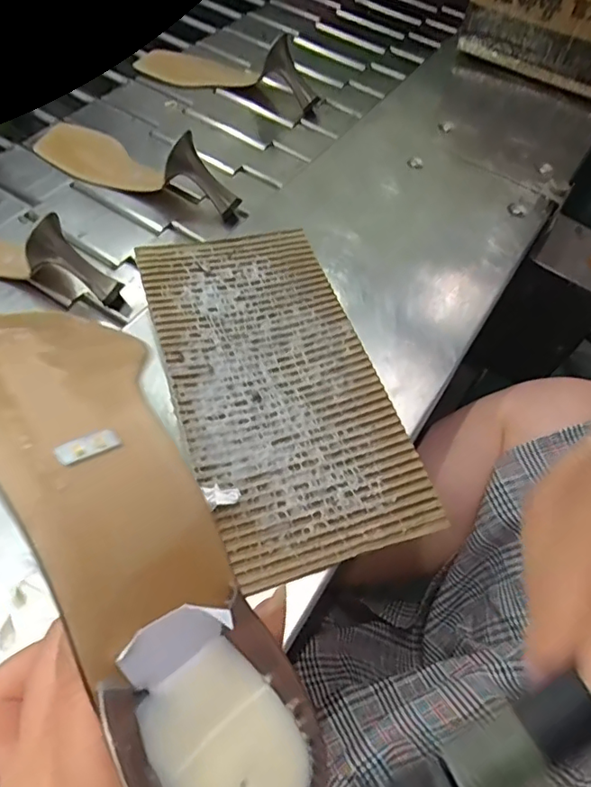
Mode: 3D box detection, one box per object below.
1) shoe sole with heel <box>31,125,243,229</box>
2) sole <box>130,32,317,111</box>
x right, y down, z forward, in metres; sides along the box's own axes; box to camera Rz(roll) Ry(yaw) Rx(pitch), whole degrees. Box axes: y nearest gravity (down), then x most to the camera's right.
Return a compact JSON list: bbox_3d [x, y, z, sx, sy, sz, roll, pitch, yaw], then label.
[{"bbox_3d":[-0.181,-0.257,0.593,0.256,0.068,0.077,33,60,16],"label":"shoe sole with heel"},{"bbox_3d":[-0.085,-0.431,0.738,0.245,0.085,0.086,18,56,22],"label":"sole"}]

